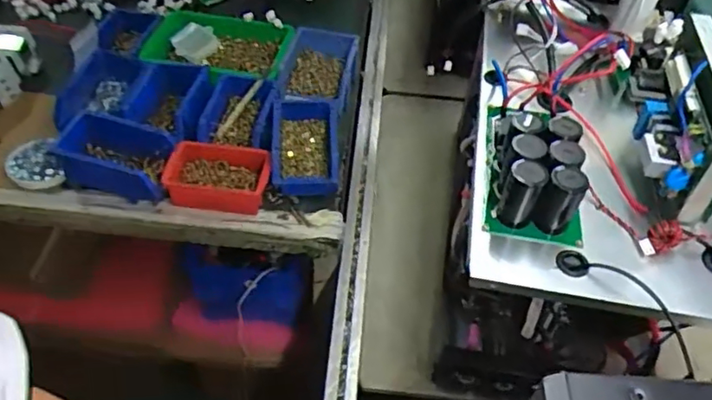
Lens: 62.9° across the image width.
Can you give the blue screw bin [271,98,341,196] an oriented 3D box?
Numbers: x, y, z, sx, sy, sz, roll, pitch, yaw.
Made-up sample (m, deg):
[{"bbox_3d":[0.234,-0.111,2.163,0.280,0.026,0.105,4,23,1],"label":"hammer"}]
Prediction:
[{"bbox_3d":[-0.082,-0.090,0.928,0.105,0.047,0.180,-1,48,-5],"label":"blue screw bin"}]

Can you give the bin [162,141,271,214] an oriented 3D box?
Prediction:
[{"bbox_3d":[-0.212,-0.034,0.876,0.154,0.054,0.085,3,47,-2],"label":"bin"}]

